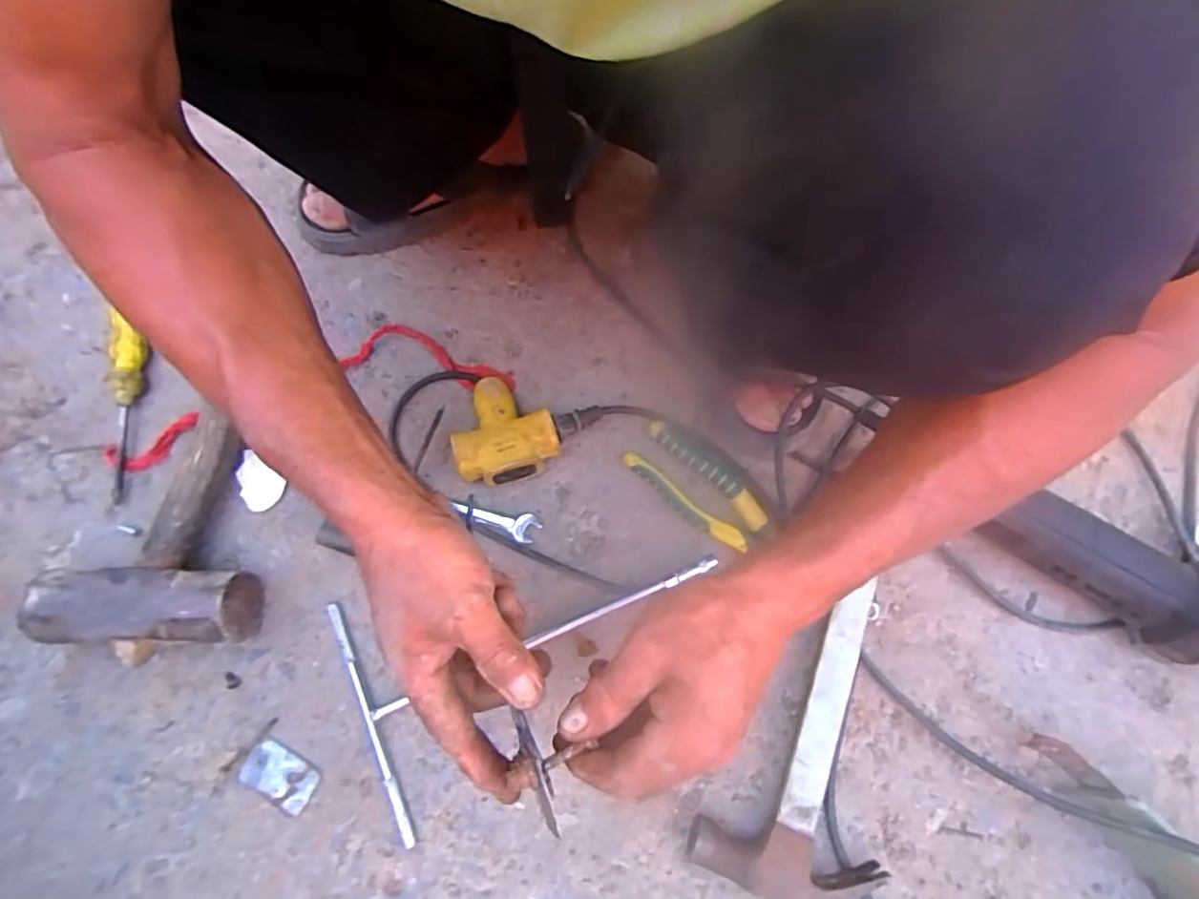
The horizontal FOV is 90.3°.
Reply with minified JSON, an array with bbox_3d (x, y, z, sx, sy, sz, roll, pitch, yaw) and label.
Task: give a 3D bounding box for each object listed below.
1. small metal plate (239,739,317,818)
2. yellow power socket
[{"bbox_3d":[-0.232,0.237,0.433,0.055,0.006,0.031,30,73,8],"label":"small metal plate"},{"bbox_3d":[-0.083,-0.016,0.501,0.083,0.040,0.092,-19,73,-8],"label":"yellow power socket"}]

